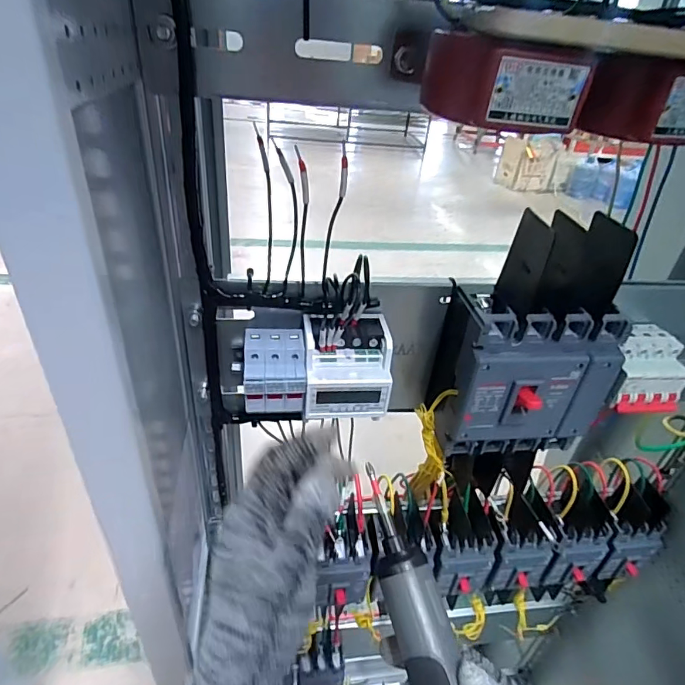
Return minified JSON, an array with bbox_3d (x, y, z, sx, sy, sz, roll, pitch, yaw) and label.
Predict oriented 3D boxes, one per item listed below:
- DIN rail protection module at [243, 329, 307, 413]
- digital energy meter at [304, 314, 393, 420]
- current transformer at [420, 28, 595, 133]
[{"bbox_3d":[-0.064,0.027,0.415,0.058,0.060,0.051,0,35,-10],"label":"DIN rail protection module"},{"bbox_3d":[0.003,0.020,0.425,0.077,0.068,0.065,0,35,-9],"label":"digital energy meter"},{"bbox_3d":[0.083,-0.145,0.258,0.063,0.038,0.079,-6,36,-17],"label":"current transformer"}]

